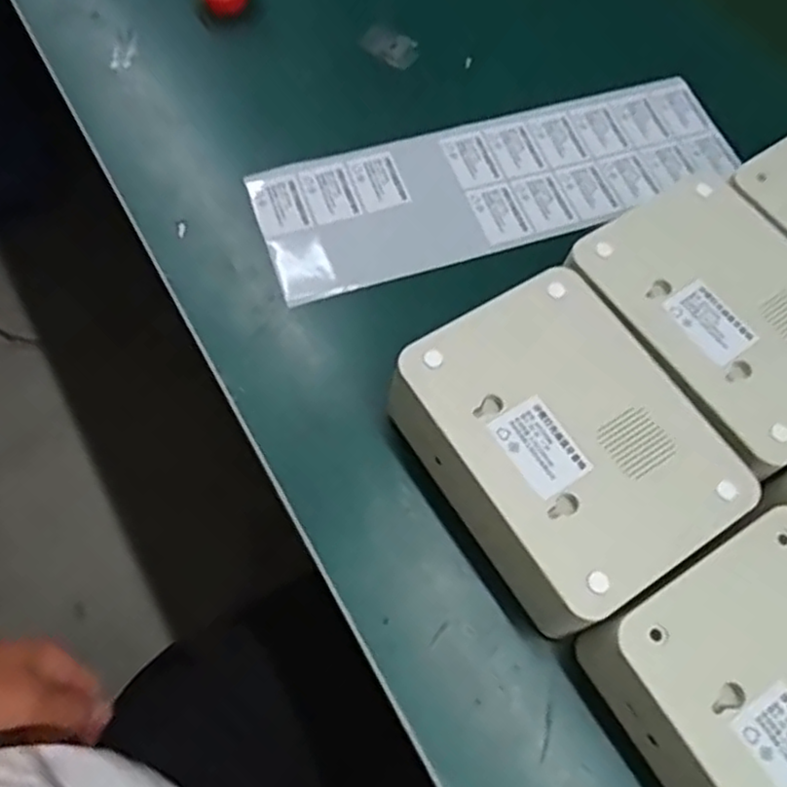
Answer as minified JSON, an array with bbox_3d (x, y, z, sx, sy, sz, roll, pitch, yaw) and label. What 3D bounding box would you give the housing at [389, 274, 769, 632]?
[{"bbox_3d":[0.075,0.027,0.328,0.111,0.058,0.137,-29,69,-16],"label":"housing"}]

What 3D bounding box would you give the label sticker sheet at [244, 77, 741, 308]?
[{"bbox_3d":[0.068,-0.131,0.433,0.298,0.010,0.098,-17,67,-12],"label":"label sticker sheet"}]

